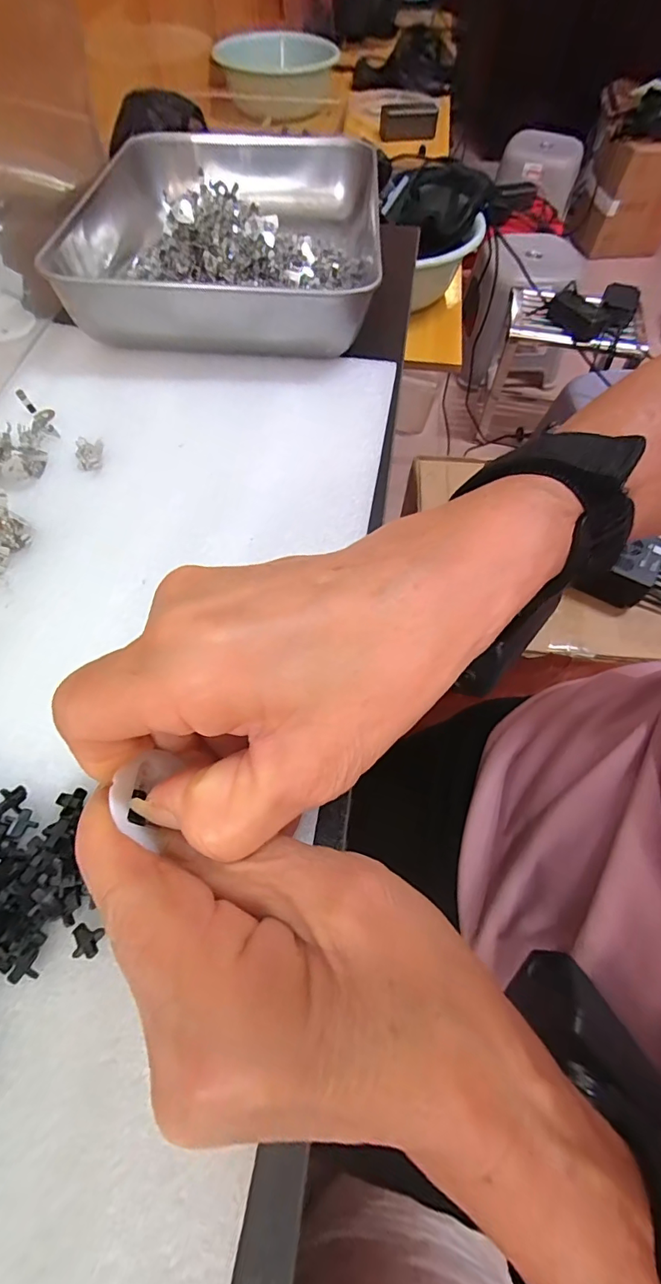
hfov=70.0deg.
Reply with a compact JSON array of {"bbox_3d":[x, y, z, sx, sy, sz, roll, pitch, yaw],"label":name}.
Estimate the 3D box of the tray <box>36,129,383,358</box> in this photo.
[{"bbox_3d":[-0.075,-0.293,0.331,0.207,0.048,0.250,1,63,0],"label":"tray"}]

